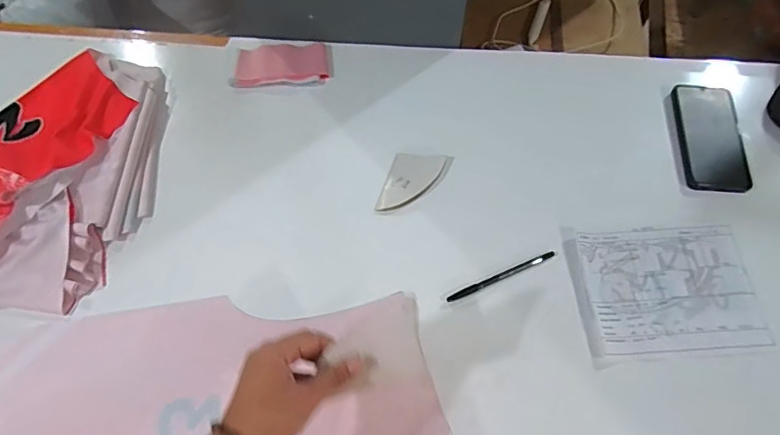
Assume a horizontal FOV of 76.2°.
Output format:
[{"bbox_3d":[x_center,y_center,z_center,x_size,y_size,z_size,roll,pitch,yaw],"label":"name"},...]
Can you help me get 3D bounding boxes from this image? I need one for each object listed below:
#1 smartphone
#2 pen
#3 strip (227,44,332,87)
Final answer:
[{"bbox_3d":[0.445,-0.110,0.688,0.081,0.012,0.168,2,66,8],"label":"smartphone"},{"bbox_3d":[0.137,0.072,0.610,0.145,0.008,0.009,-21,65,-10],"label":"pen"},{"bbox_3d":[-0.163,-0.231,0.759,0.148,0.016,0.072,-6,63,-2],"label":"strip"}]

